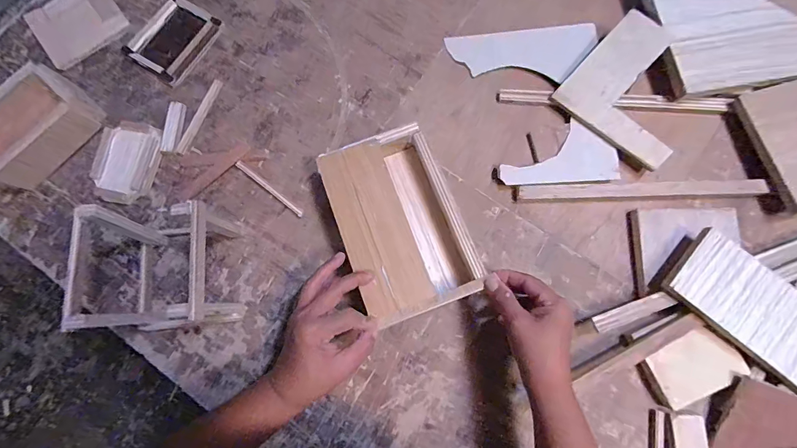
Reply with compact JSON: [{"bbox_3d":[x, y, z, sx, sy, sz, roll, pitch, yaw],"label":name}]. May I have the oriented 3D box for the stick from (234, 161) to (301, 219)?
[{"bbox_3d":[-0.172,-0.047,0.494,0.114,0.005,0.009,38,82,8],"label":"stick"}]

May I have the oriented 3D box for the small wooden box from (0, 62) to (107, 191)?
[{"bbox_3d":[-0.489,-0.126,0.495,0.094,0.058,0.154,35,81,8],"label":"small wooden box"}]

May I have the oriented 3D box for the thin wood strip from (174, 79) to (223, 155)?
[{"bbox_3d":[-0.280,-0.150,0.521,0.015,0.006,0.121,20,80,5],"label":"thin wood strip"}]

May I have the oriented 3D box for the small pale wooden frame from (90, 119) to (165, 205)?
[{"bbox_3d":[-0.369,-0.085,0.504,0.081,0.018,0.111,17,79,5],"label":"small pale wooden frame"}]

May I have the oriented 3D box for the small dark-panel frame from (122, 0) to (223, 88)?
[{"bbox_3d":[-0.329,-0.272,0.545,0.099,0.012,0.119,31,81,7],"label":"small dark-panel frame"}]

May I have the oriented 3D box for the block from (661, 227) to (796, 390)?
[{"bbox_3d":[0.405,0.098,0.421,0.191,0.026,0.091,40,82,9],"label":"block"}]

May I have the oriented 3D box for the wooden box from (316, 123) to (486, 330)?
[{"bbox_3d":[0.002,0.000,0.453,0.136,0.053,0.213,-21,79,-3],"label":"wooden box"}]

